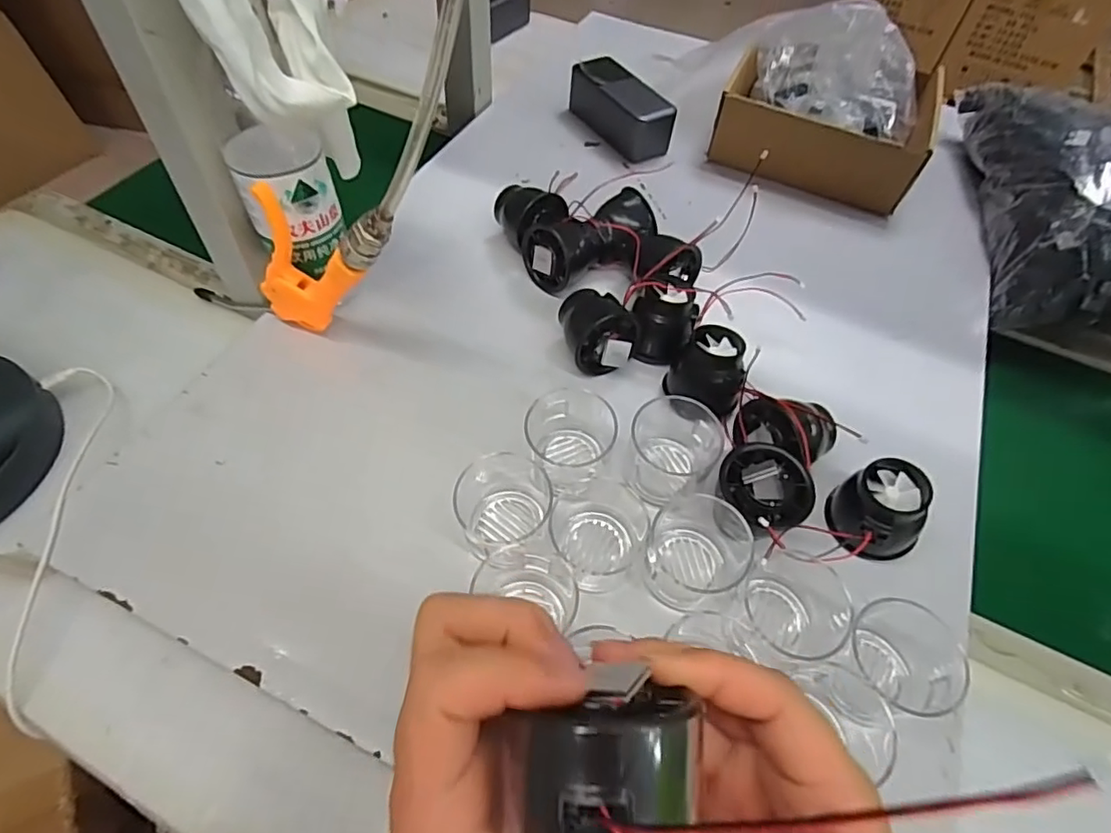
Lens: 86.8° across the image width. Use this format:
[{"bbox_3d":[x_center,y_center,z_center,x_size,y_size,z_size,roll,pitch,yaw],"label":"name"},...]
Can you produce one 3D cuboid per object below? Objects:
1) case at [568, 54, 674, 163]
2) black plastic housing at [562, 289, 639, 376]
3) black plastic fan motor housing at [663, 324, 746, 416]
[{"bbox_3d":[0.074,-0.345,0.656,0.060,0.047,0.133,-28,62,-20],"label":"case"},{"bbox_3d":[0.034,-0.070,0.464,0.053,0.047,0.060,-10,57,-10],"label":"black plastic housing"},{"bbox_3d":[0.114,-0.036,0.444,0.056,0.043,0.053,19,57,9],"label":"black plastic fan motor housing"}]

